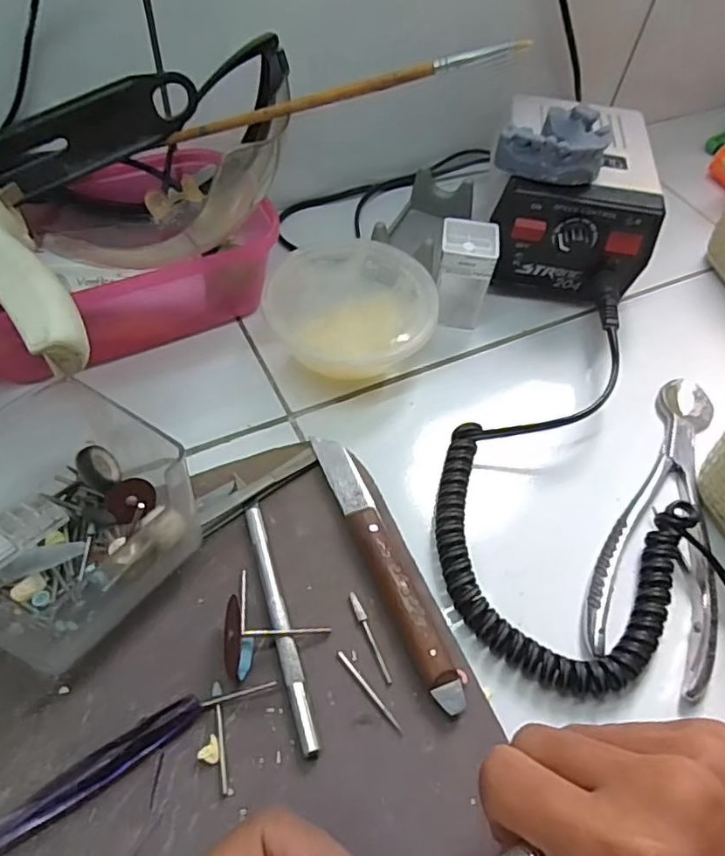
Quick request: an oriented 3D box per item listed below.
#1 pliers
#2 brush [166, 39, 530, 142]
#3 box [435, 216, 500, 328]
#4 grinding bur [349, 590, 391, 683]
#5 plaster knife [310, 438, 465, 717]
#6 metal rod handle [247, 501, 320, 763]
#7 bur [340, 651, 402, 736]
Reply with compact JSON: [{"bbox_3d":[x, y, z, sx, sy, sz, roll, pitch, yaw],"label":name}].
[{"bbox_3d":[0.167,0.040,0.323,0.059,0.015,0.193,22,56,10],"label":"pliers"},{"bbox_3d":[-0.018,-0.168,0.304,0.194,0.007,0.005,-3,52,21],"label":"brush"},{"bbox_3d":[0.065,-0.101,0.390,0.034,0.056,0.037,7,55,0],"label":"box"},{"bbox_3d":[0.004,0.096,0.277,0.004,0.004,0.043,-17,59,-16],"label":"grinding bur"},{"bbox_3d":[0.010,0.064,0.295,0.018,0.015,0.148,-17,59,-16],"label":"plaster knife"},{"bbox_3d":[-0.038,0.088,0.277,0.008,0.006,0.116,-13,57,-13],"label":"metal rod handle"},{"bbox_3d":[0.003,0.115,0.263,0.004,0.004,0.043,-33,64,-24],"label":"bur"}]

